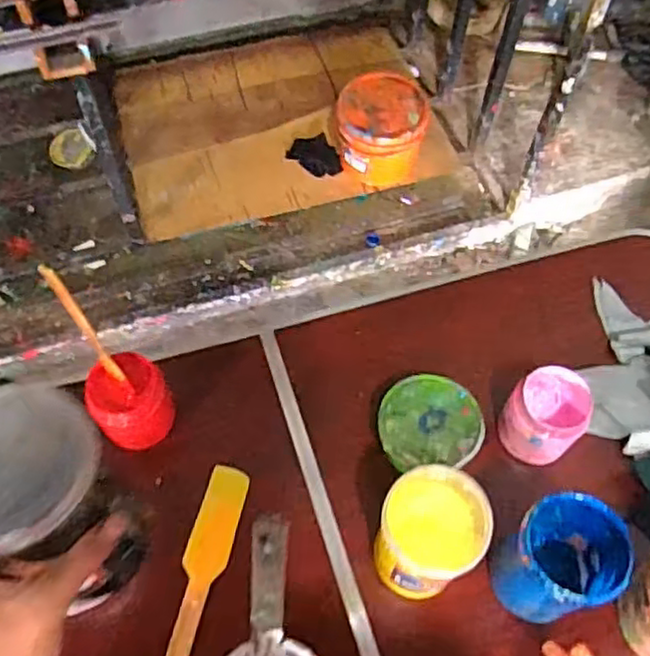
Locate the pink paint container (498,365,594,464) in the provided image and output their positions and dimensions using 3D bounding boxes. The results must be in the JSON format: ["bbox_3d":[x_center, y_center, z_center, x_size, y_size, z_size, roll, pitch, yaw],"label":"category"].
[{"bbox_3d":[0.251,0.107,0.800,0.089,0.103,0.087,-39,69,-21],"label":"pink paint container"}]

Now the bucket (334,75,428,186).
[{"bbox_3d":[0.134,-0.480,1.712,0.226,0.211,0.196,6,60,2],"label":"bucket"}]

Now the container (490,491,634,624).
[{"bbox_3d":[0.230,0.229,0.675,0.091,0.152,0.097,-7,61,-6],"label":"container"}]

